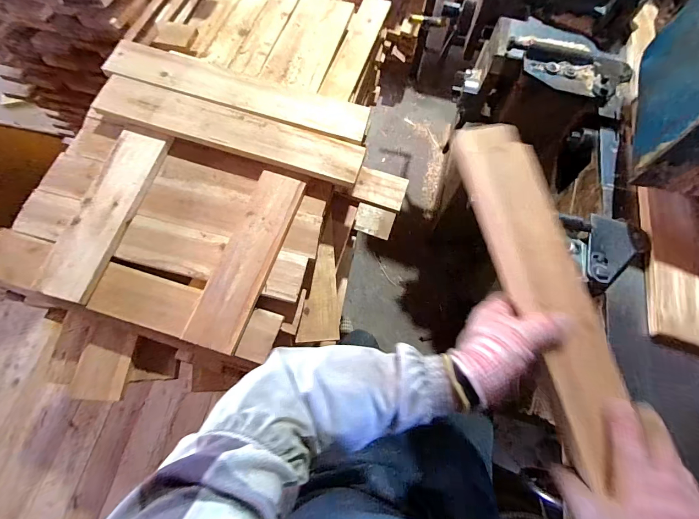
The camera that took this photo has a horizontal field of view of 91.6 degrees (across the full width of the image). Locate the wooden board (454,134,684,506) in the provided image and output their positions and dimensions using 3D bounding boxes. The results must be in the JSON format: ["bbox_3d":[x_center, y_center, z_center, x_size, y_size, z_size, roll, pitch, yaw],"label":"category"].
[{"bbox_3d":[0.236,0.023,0.413,0.089,0.044,0.414,-13,78,-9],"label":"wooden board"}]

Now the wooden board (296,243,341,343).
[{"bbox_3d":[-0.057,0.061,0.650,0.075,0.023,0.184,2,72,-11],"label":"wooden board"}]

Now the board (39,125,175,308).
[{"bbox_3d":[-0.411,-0.083,0.576,0.089,0.011,0.303,17,73,-2],"label":"board"}]

